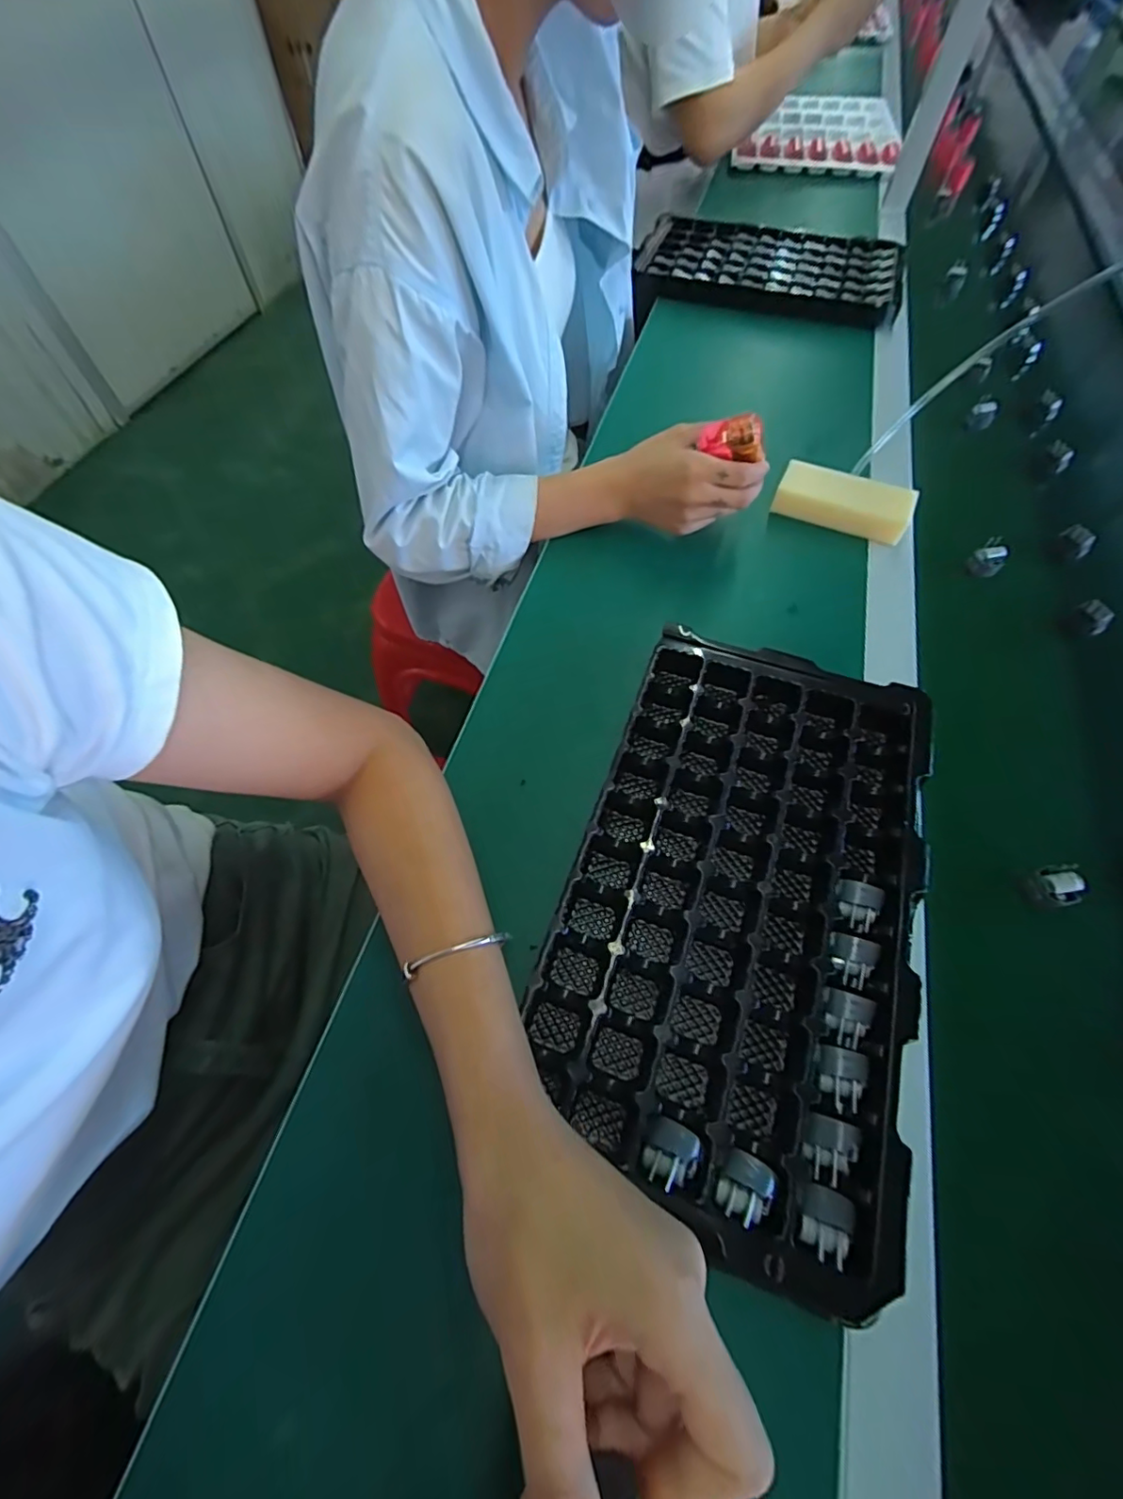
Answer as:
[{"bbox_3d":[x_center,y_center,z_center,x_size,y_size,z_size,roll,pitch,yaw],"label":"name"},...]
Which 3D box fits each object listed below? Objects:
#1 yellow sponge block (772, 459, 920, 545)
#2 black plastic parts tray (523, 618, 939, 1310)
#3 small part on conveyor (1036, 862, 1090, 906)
[{"bbox_3d":[0.271,-0.240,0.527,0.119,0.033,0.047,24,65,13],"label":"yellow sponge block"},{"bbox_3d":[0.112,0.086,0.345,0.199,0.037,0.348,17,63,10],"label":"black plastic parts tray"},{"bbox_3d":[0.330,0.088,0.357,0.022,0.013,0.025,-16,62,-7],"label":"small part on conveyor"}]

